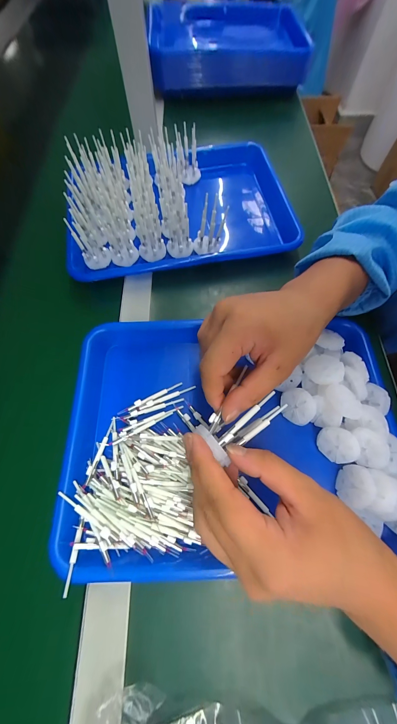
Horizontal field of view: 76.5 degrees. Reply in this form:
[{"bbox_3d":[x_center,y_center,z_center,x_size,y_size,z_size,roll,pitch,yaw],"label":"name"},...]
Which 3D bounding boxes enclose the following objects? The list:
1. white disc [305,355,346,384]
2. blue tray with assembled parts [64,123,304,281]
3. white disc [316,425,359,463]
[{"bbox_3d":[0.134,0.007,0.269,0.039,0.011,0.034,-27,69,-10],"label":"white disc"},{"bbox_3d":[-0.019,-0.249,0.381,0.340,0.078,0.251,-8,67,-3],"label":"blue tray with assembled parts"},{"bbox_3d":[0.138,0.083,0.250,0.036,0.005,0.035,4,97,33],"label":"white disc"}]

